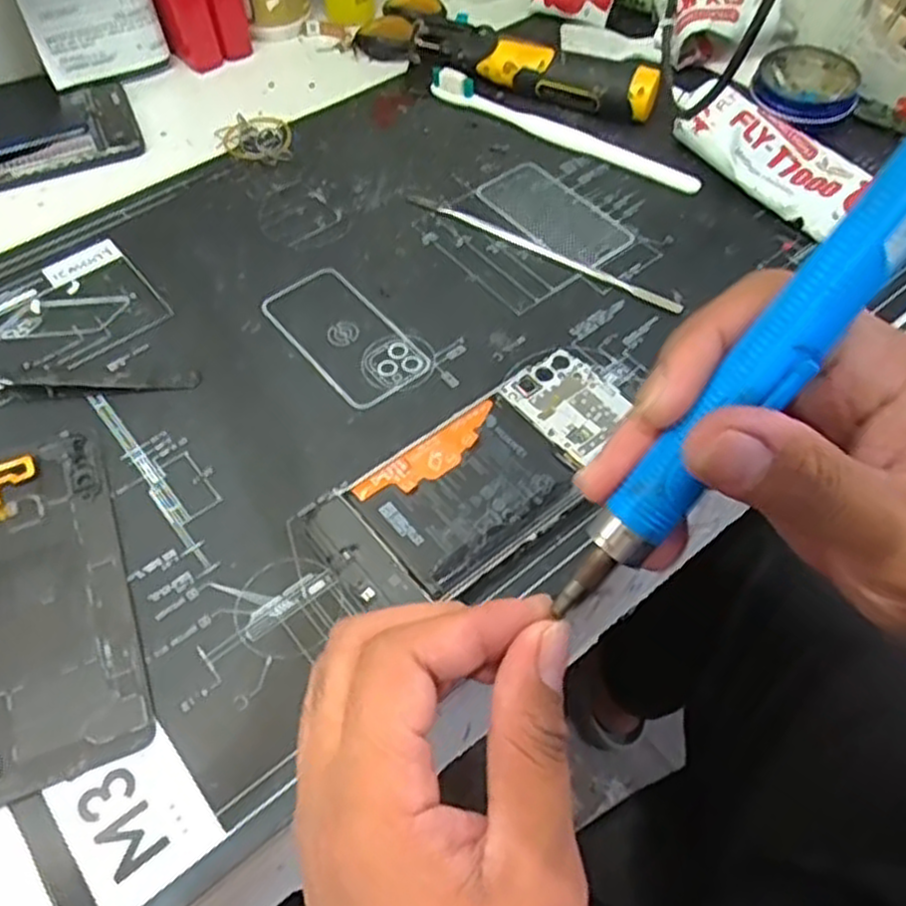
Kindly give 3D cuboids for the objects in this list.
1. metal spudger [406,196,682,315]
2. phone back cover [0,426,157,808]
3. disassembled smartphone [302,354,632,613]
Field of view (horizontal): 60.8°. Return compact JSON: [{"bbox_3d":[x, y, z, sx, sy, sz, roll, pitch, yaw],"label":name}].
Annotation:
[{"bbox_3d":[0.047,-0.112,0.423,0.166,0.004,0.009,28,61,17],"label":"metal spudger"},{"bbox_3d":[-0.167,0.057,0.311,0.071,0.005,0.150,-20,59,-13],"label":"phone back cover"},{"bbox_3d":[0.014,0.011,0.340,0.152,0.010,0.068,-35,63,-21],"label":"disassembled smartphone"}]

